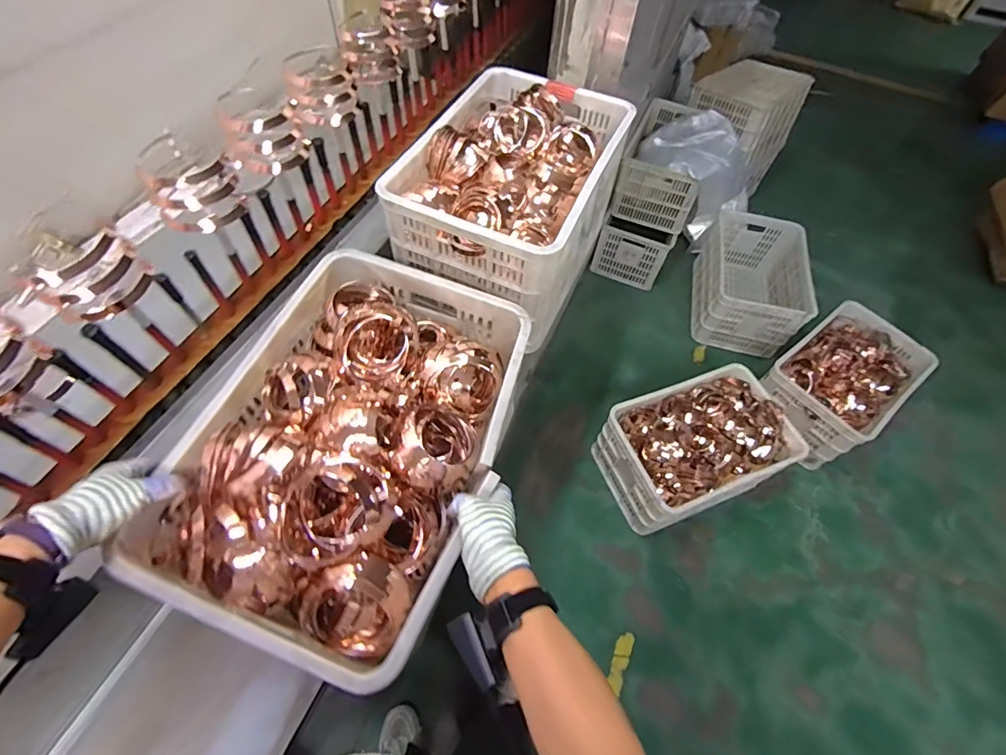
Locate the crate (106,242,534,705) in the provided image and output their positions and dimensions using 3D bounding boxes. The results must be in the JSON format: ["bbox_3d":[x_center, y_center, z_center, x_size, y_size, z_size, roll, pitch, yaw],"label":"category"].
[{"bbox_3d":[-0.197,0.069,0.641,0.374,0.115,0.519,19,60,8],"label":"crate"}]

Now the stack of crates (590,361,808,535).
[{"bbox_3d":[0.627,0.222,1.510,0.554,0.284,0.378,-18,62,-14],"label":"stack of crates"}]

